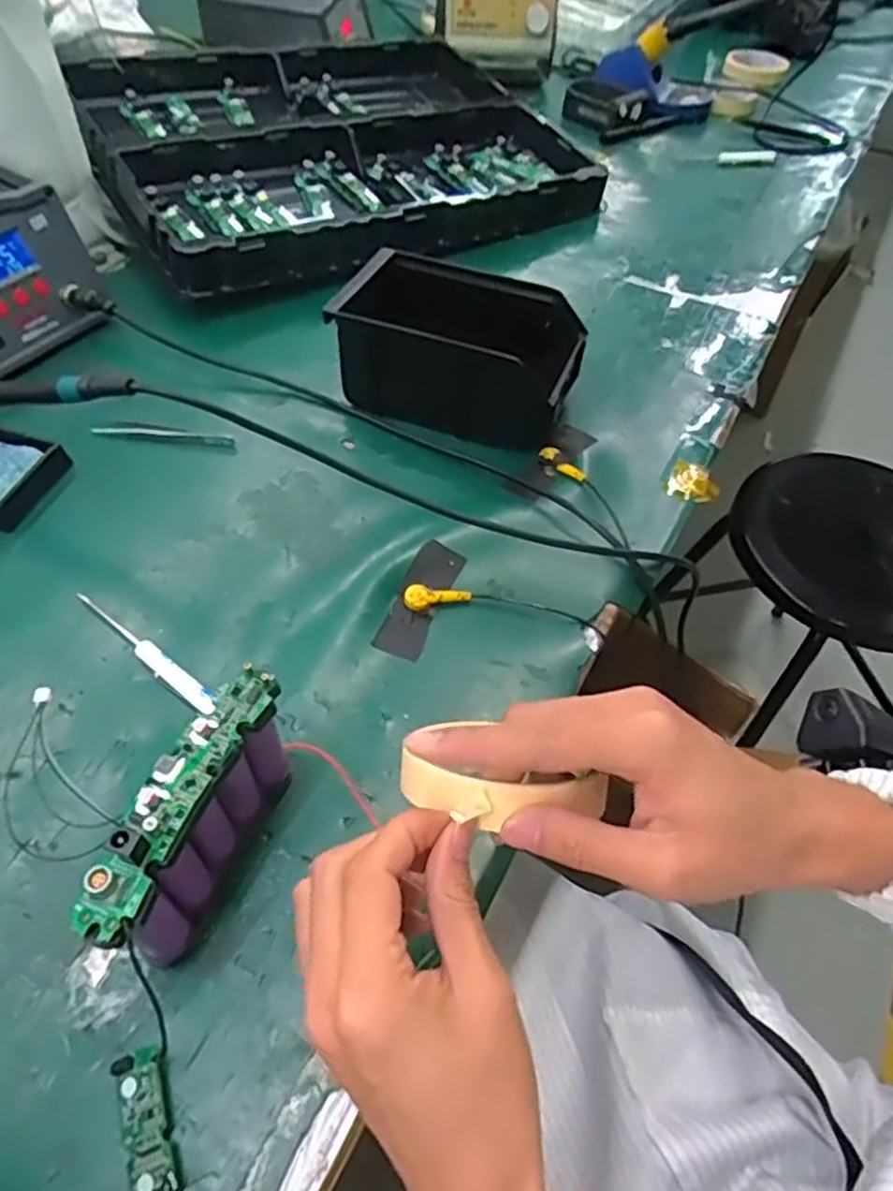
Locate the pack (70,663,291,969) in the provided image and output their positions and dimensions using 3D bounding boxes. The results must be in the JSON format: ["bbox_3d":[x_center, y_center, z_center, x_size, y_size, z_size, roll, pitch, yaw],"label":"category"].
[{"bbox_3d":[-0.107,0.097,0.323,0.024,0.095,0.115,19,54,12],"label":"pack"}]

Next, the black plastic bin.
[{"bbox_3d":[0.011,-0.184,0.550,0.170,0.082,0.109,18,54,11],"label":"black plastic bin"}]

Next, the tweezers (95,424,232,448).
[{"bbox_3d":[-0.205,-0.118,0.539,0.104,0.004,0.011,8,53,4],"label":"tweezers"}]

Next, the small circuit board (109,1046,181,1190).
[{"bbox_3d":[-0.113,0.220,0.285,0.019,0.009,0.079,-18,55,-15],"label":"small circuit board"}]

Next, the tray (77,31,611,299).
[{"bbox_3d":[-0.117,-0.482,0.783,0.484,0.072,0.389,-24,57,-19],"label":"tray"}]

